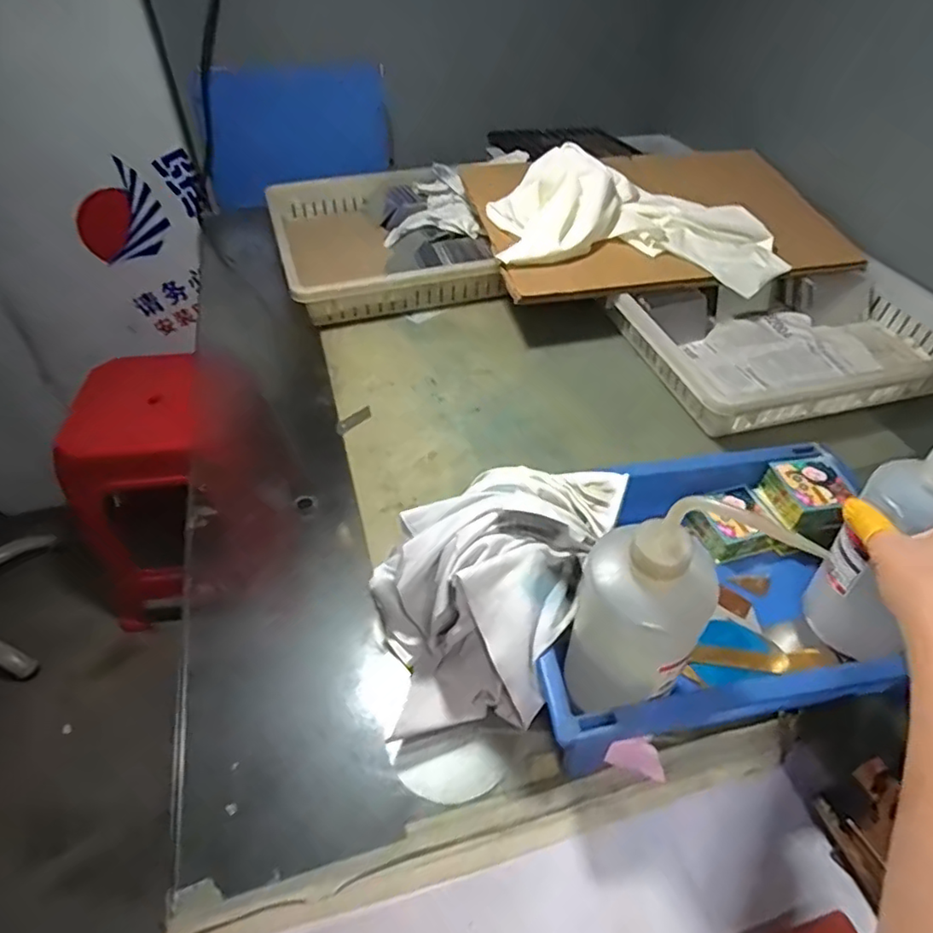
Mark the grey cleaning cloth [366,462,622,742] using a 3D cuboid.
[{"bbox_3d":[0.010,0.083,0.462,0.155,0.130,0.217,19,48,18],"label":"grey cleaning cloth"}]

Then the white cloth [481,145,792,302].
[{"bbox_3d":[0.222,-0.324,0.794,0.377,0.108,0.165,2,45,1],"label":"white cloth"}]

